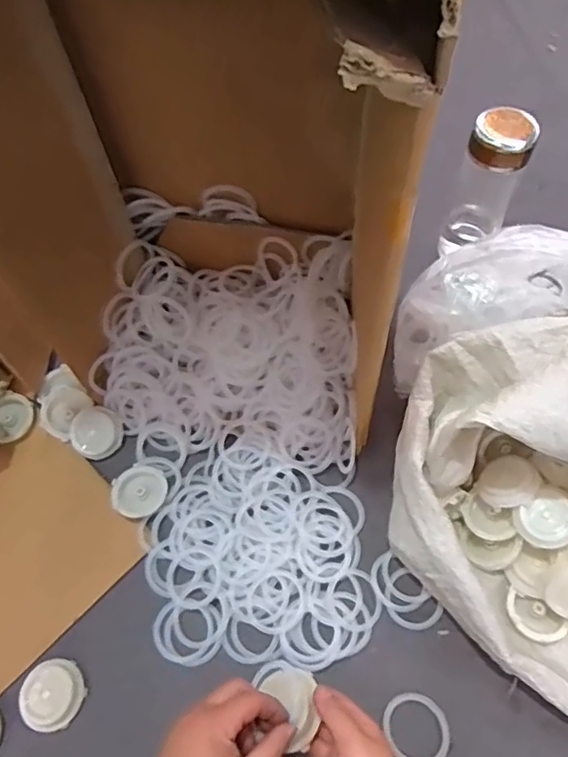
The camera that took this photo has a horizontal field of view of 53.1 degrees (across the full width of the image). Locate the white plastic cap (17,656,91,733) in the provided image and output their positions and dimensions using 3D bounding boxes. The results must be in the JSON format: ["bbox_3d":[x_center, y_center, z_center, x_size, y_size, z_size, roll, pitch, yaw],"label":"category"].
[{"bbox_3d":[-0.211,0.289,0.520,0.053,0.022,0.055,-1,62,1],"label":"white plastic cap"}]

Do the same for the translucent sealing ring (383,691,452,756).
[{"bbox_3d":[0.119,0.312,0.506,0.056,0.010,0.060,0,56,0],"label":"translucent sealing ring"}]

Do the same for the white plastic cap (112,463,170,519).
[{"bbox_3d":[-0.154,0.121,0.610,0.055,0.011,0.058,-1,62,1],"label":"white plastic cap"}]

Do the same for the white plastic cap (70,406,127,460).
[{"bbox_3d":[-0.211,0.059,0.638,0.055,0.022,0.059,-1,62,1],"label":"white plastic cap"}]

